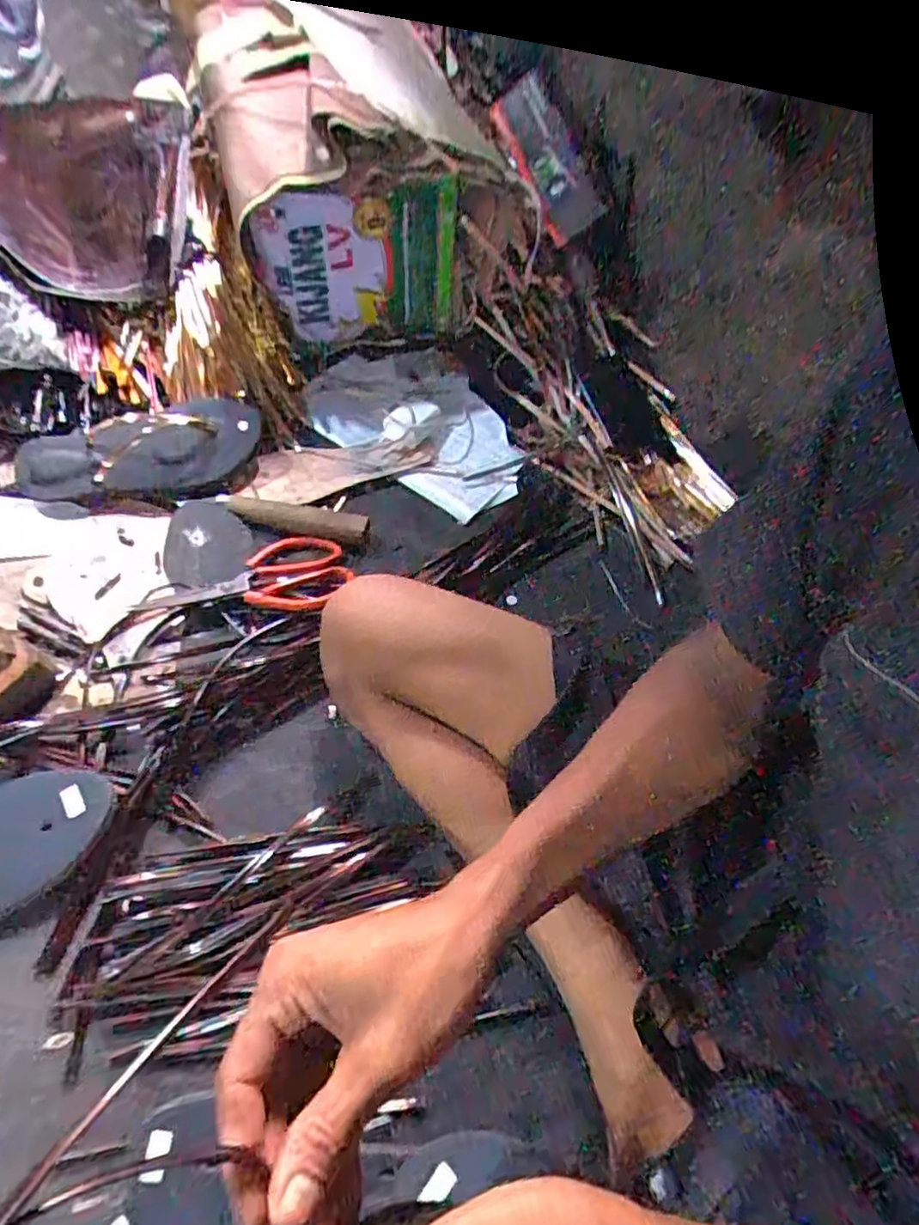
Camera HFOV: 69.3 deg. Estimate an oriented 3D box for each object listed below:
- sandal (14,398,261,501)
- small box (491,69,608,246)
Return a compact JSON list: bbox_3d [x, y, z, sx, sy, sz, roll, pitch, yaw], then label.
[{"bbox_3d":[-0.349,-0.173,0.731,0.257,0.094,0.049,-10,16,-4],"label":"sandal"},{"bbox_3d":[0.107,-0.546,0.798,0.081,0.019,0.174,-36,108,-3],"label":"small box"}]

